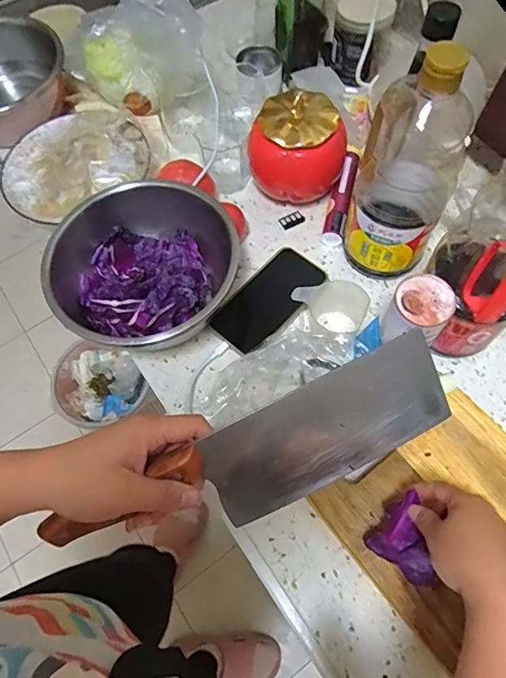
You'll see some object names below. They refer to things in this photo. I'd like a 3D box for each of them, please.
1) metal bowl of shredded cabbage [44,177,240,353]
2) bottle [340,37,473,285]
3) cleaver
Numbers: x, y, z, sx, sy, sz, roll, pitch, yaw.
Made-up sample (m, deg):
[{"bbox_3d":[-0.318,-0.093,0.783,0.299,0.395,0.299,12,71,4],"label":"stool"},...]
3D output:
[{"bbox_3d":[-0.121,-0.075,0.545,0.207,0.088,0.208,-1,65,2],"label":"metal bowl of shredded cabbage"},{"bbox_3d":[0.157,-0.168,0.471,0.096,0.238,0.087,18,68,11],"label":"bottle"},{"bbox_3d":[0.001,0.089,0.343,0.294,0.026,0.089,-23,110,-3],"label":"cleaver"}]

